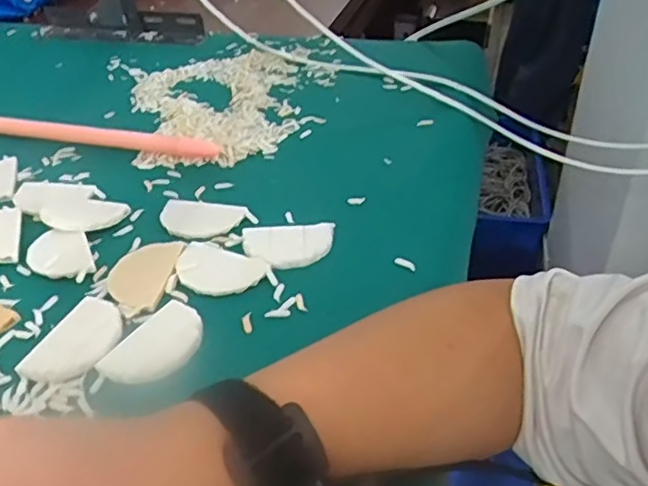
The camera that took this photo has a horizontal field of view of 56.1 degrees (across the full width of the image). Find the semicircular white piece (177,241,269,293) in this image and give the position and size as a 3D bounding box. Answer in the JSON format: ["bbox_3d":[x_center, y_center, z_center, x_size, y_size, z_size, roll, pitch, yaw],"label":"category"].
[{"bbox_3d":[-0.077,0.018,0.439,0.066,0.004,0.047,21,44,28],"label":"semicircular white piece"}]

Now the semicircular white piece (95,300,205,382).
[{"bbox_3d":[-0.104,0.064,0.387,0.045,0.004,0.068,18,42,24],"label":"semicircular white piece"}]

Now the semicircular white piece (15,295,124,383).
[{"bbox_3d":[-0.155,0.061,0.389,0.044,0.008,0.069,8,39,14],"label":"semicircular white piece"}]

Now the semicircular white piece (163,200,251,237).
[{"bbox_3d":[-0.100,-0.020,0.490,0.069,0.004,0.044,8,39,14],"label":"semicircular white piece"}]

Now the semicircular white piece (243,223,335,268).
[{"bbox_3d":[-0.027,0.000,0.458,0.069,0.006,0.043,-3,38,0],"label":"semicircular white piece"}]

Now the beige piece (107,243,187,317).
[{"bbox_3d":[-0.132,0.022,0.437,0.045,0.004,0.073,5,38,10],"label":"beige piece"}]

